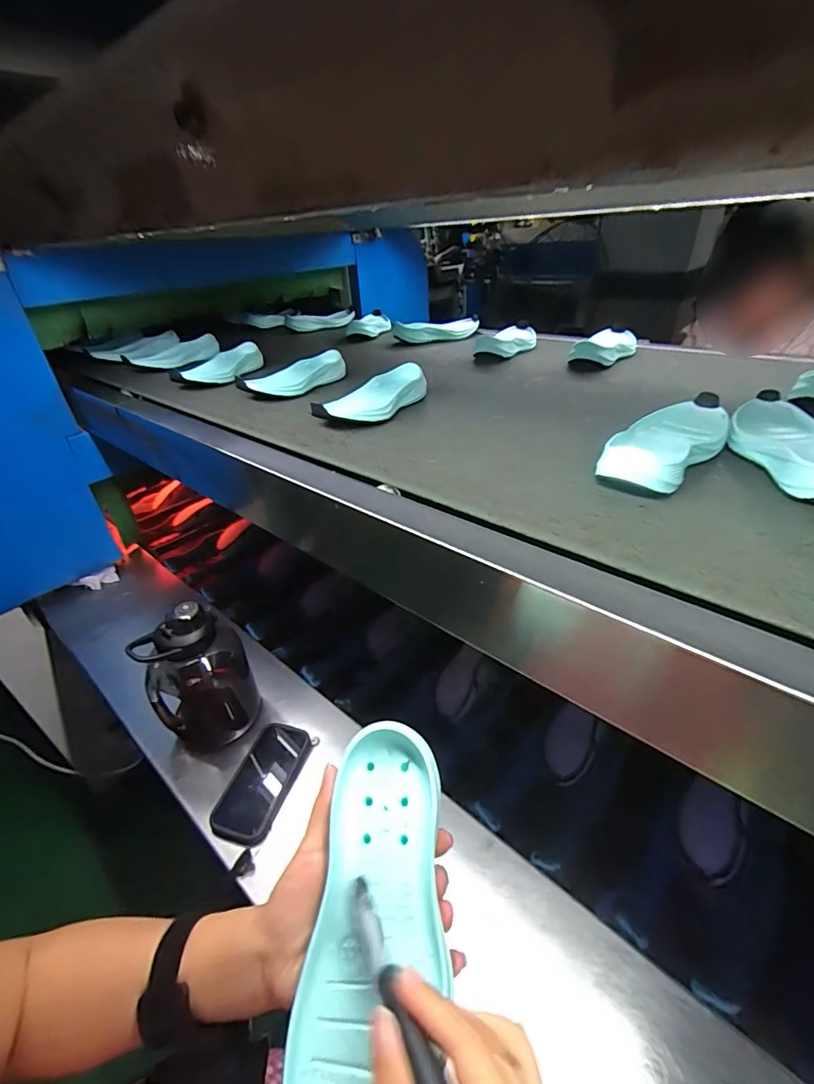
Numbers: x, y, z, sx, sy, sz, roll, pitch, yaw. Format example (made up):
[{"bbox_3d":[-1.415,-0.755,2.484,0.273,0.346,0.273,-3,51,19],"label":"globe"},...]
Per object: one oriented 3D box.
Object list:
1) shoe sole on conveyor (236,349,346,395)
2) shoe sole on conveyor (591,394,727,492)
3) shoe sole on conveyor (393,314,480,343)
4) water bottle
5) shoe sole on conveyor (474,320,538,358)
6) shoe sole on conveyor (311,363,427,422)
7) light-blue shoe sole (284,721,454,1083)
[{"bbox_3d":[-0.184,-0.278,0.781,0.182,0.042,0.079,-21,37,-25],"label":"shoe sole on conveyor"},{"bbox_3d":[0.265,-0.106,0.470,0.082,0.038,0.194,23,41,34],"label":"shoe sole on conveyor"},{"bbox_3d":[0.069,-0.494,1.068,0.196,0.035,0.075,-4,33,0],"label":"shoe sole on conveyor"},{"bbox_3d":[-0.299,0.200,0.664,0.123,0.221,0.097,-31,41,-34],"label":"water bottle"},{"bbox_3d":[0.201,-0.397,0.907,0.083,0.042,0.185,13,37,24],"label":"shoe sole on conveyor"},{"bbox_3d":[-0.040,-0.207,0.663,0.076,0.035,0.192,19,40,31],"label":"shoe sole on conveyor"},{"bbox_3d":[-0.018,0.219,0.270,0.076,0.028,0.206,3,54,13],"label":"light-blue shoe sole"}]

